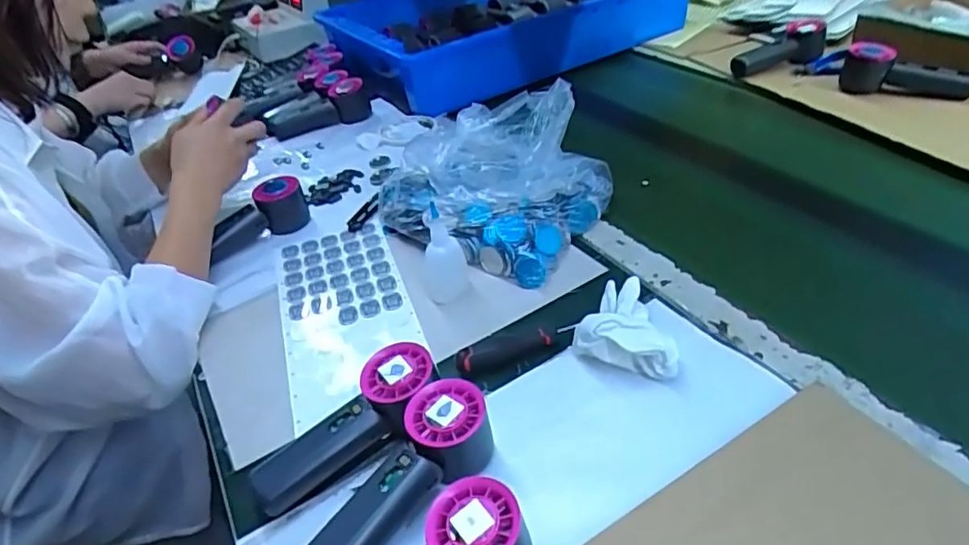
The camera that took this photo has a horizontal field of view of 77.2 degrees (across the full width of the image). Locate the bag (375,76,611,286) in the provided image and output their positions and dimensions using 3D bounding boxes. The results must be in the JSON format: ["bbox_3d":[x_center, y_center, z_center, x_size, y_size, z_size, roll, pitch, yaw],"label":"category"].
[{"bbox_3d":[-0.003,-0.106,0.680,0.247,0.117,0.216,16,43,29],"label":"bag"}]

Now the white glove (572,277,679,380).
[{"bbox_3d":[0.124,0.038,0.511,0.084,0.043,0.098,8,40,20],"label":"white glove"}]

